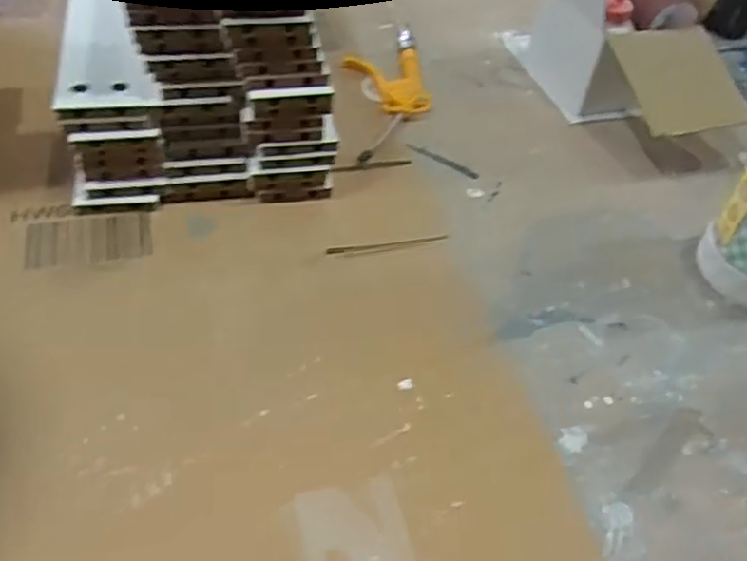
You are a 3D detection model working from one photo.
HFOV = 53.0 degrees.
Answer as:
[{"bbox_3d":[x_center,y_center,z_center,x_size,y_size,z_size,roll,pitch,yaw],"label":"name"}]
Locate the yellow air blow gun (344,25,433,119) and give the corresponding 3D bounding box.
[{"bbox_3d":[0.012,-0.248,0.868,0.087,0.018,0.177,-1,47,-8],"label":"yellow air blow gun"}]

